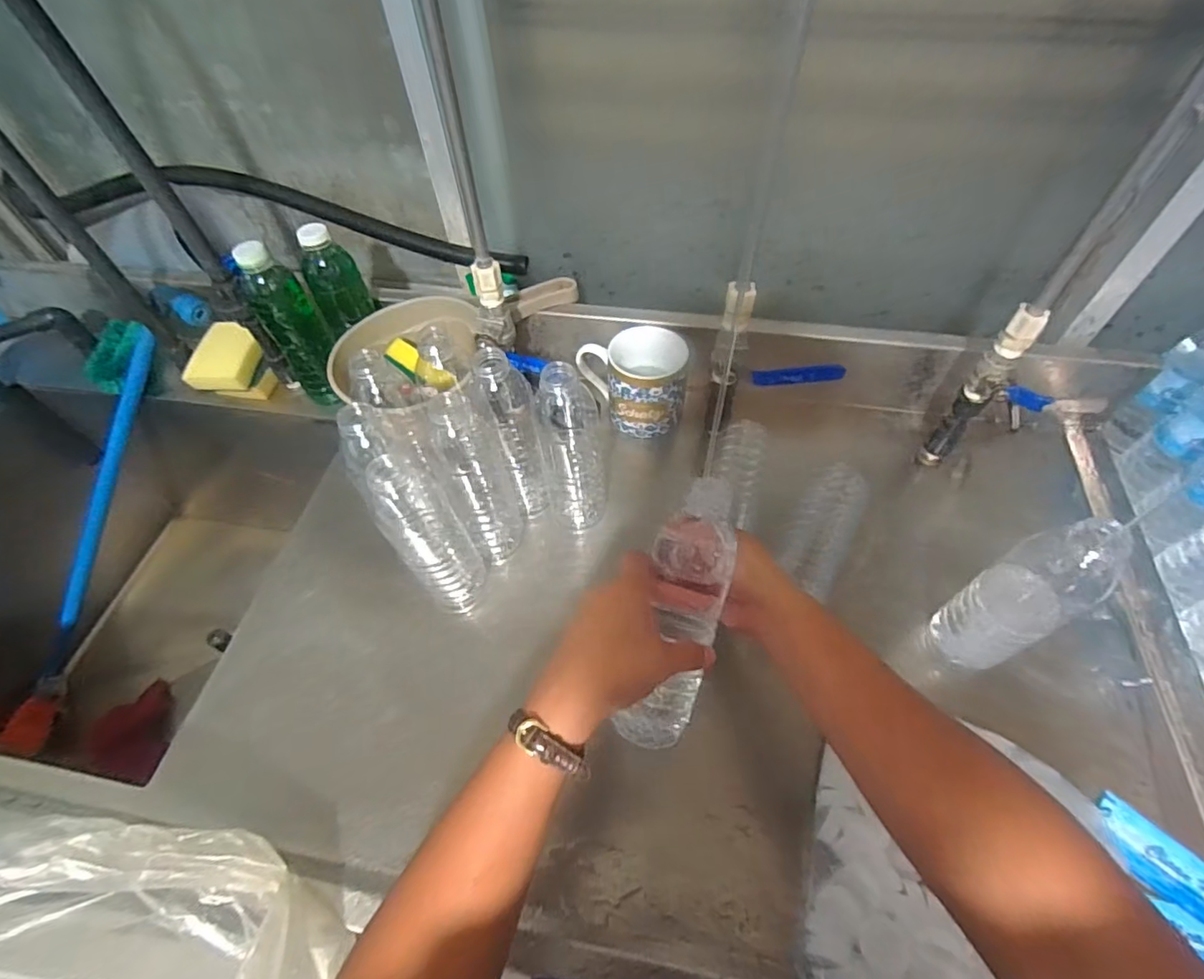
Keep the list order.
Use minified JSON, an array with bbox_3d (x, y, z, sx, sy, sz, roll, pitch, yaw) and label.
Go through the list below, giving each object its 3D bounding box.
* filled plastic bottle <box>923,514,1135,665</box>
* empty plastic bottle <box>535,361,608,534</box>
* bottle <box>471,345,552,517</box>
[{"bbox_3d":[0.334,0.089,0.457,0.054,0.209,0.062,-18,56,-10],"label":"filled plastic bottle"},{"bbox_3d":[-0.034,-0.042,0.569,0.067,0.220,0.071,-10,55,-5],"label":"empty plastic bottle"},{"bbox_3d":[-0.078,-0.050,0.561,0.058,0.197,0.056,23,59,17],"label":"bottle"}]

